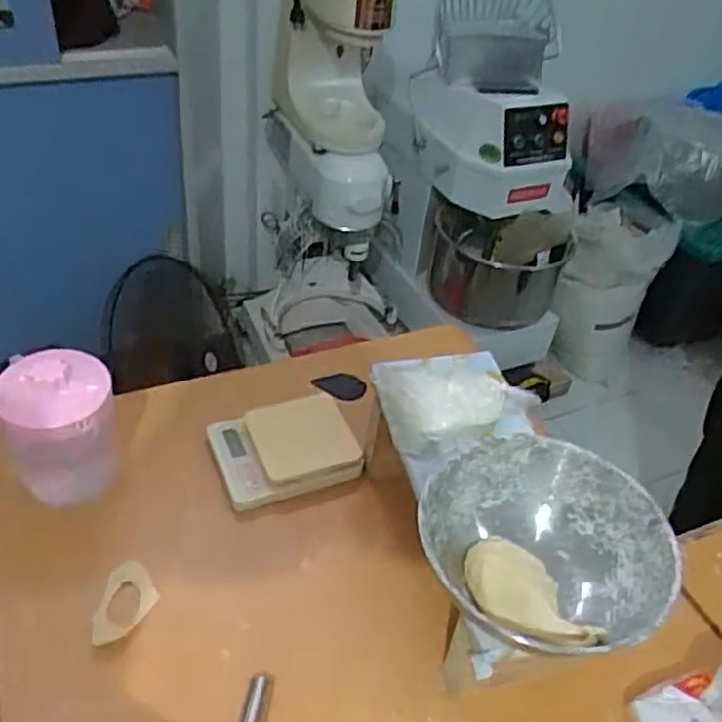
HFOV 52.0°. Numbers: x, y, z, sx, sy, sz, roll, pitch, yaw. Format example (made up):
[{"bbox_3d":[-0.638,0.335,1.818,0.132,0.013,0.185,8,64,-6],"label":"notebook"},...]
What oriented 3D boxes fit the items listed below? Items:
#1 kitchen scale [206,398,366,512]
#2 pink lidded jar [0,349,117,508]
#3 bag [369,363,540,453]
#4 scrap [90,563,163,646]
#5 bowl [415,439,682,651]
[{"bbox_3d":[-0.099,0.113,0.958,0.173,0.041,0.142,-11,45,-20],"label":"kitchen scale"},{"bbox_3d":[-0.348,0.079,0.857,0.118,0.172,0.114,4,42,-4],"label":"pink lidded jar"},{"bbox_3d":[0.114,0.038,0.869,0.194,0.052,0.145,-7,44,-16],"label":"bag"},{"bbox_3d":[-0.249,0.258,0.791,0.056,0.011,0.095,9,41,2],"label":"scrap"},{"bbox_3d":[0.161,0.172,0.676,0.217,0.078,0.198,4,42,-4],"label":"bowl"}]

